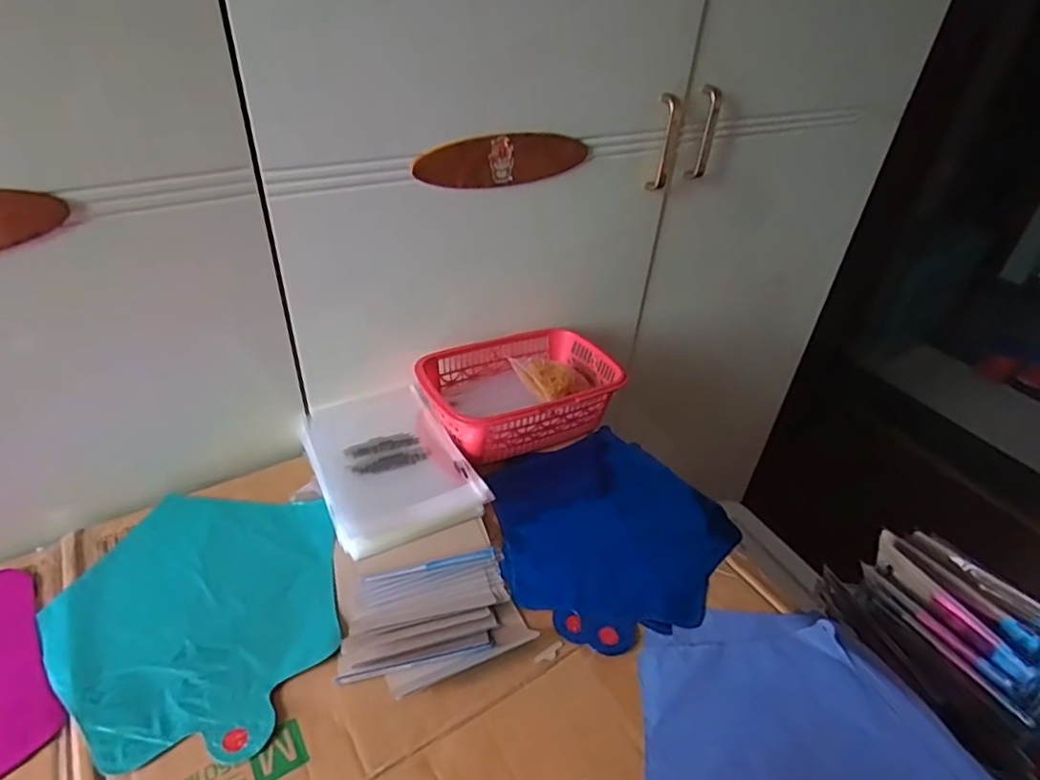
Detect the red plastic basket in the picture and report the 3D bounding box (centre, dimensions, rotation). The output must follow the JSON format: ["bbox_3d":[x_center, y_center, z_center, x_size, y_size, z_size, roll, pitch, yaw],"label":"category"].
[{"bbox_3d":[-0.001,0.006,0.680,0.223,0.082,0.147,-17,41,-27],"label":"red plastic basket"}]

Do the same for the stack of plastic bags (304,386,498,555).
[{"bbox_3d":[-0.135,0.074,0.600,0.140,0.032,0.204,-15,40,-25],"label":"stack of plastic bags"}]

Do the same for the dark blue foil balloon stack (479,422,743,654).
[{"bbox_3d":[0.086,0.136,0.578,0.229,0.027,0.232,-11,38,-21],"label":"dark blue foil balloon stack"}]

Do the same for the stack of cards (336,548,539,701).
[{"bbox_3d":[-0.069,0.180,0.466,0.142,0.024,0.092,-14,39,-24],"label":"stack of cards"}]

